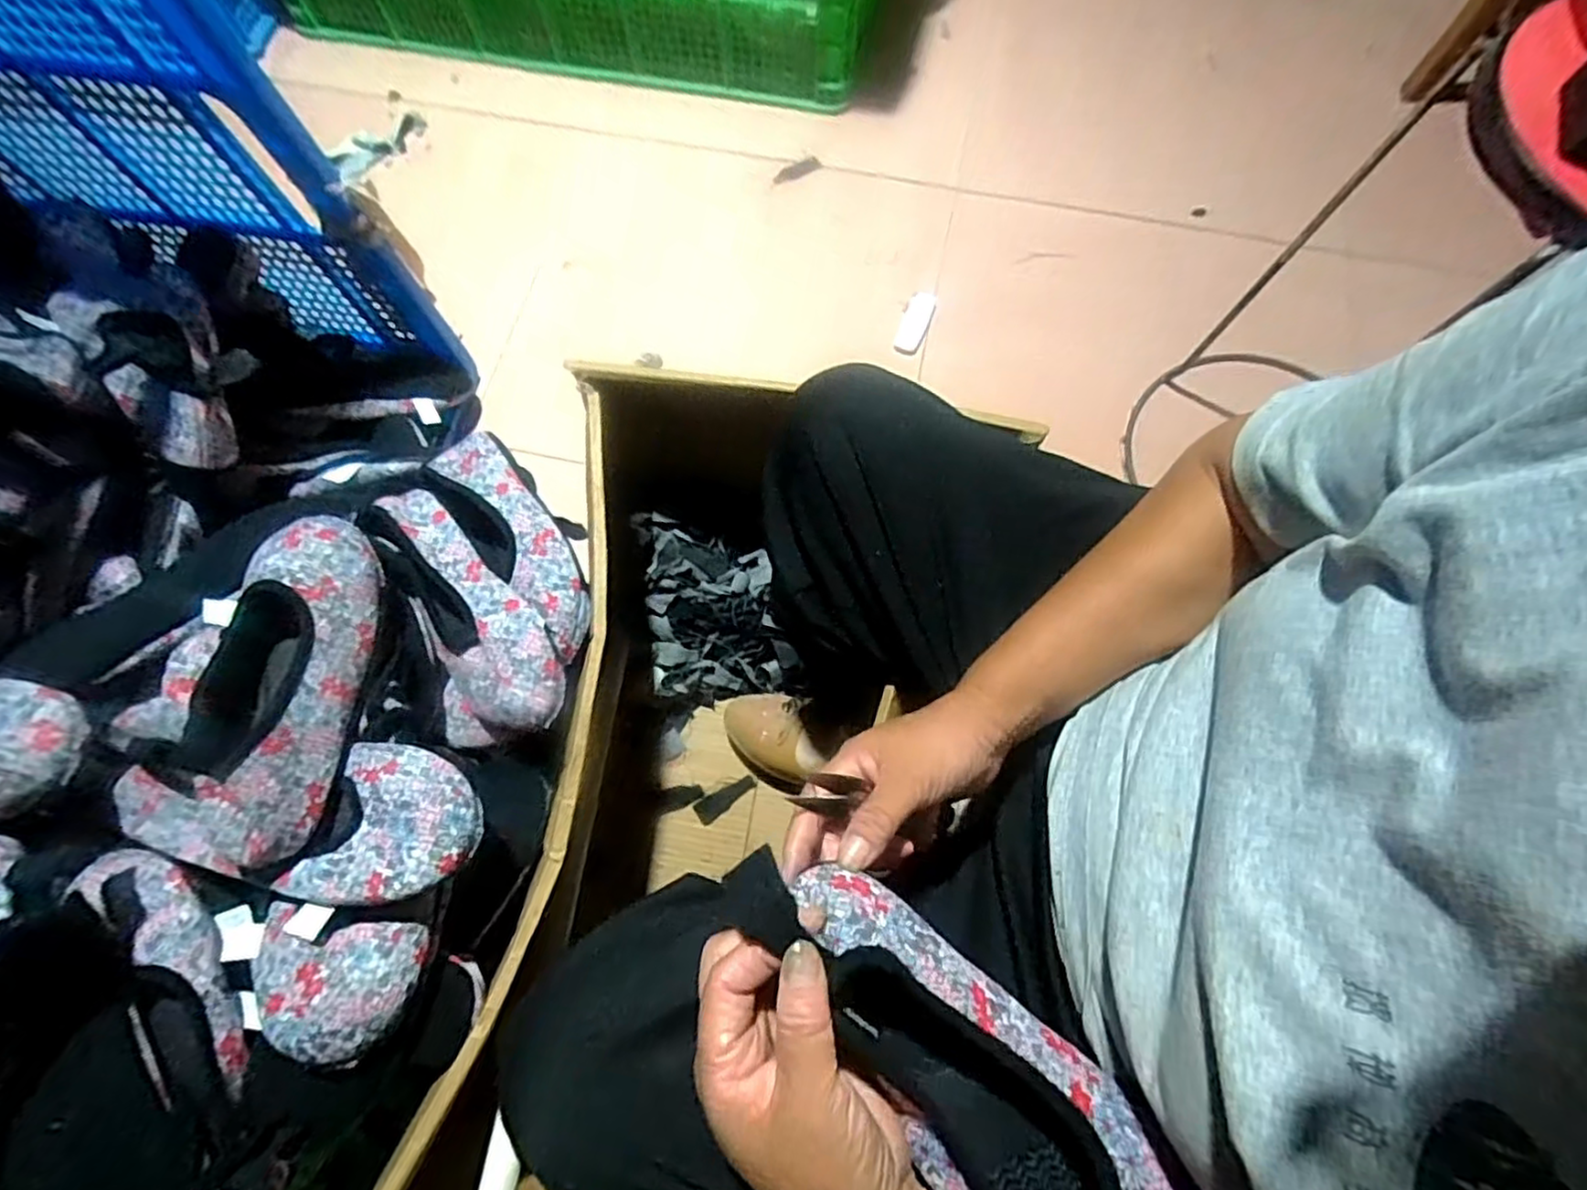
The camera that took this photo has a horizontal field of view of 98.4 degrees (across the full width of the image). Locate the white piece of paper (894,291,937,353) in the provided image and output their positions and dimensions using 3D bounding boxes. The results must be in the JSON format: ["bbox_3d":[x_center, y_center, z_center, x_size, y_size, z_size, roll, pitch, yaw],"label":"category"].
[{"bbox_3d":[0.175,-0.396,0.990,0.037,0.016,0.085,23,87,8],"label":"white piece of paper"}]

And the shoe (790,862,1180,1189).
[{"bbox_3d":[0.077,0.211,0.300,0.085,0.054,0.203,-41,78,-12],"label":"shoe"}]

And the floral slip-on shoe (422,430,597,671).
[{"bbox_3d":[-0.251,-0.050,0.633,0.079,0.060,0.241,-39,76,-11],"label":"floral slip-on shoe"}]

